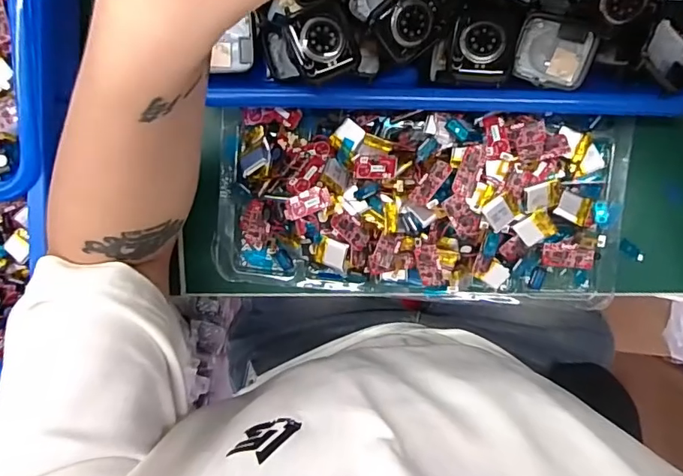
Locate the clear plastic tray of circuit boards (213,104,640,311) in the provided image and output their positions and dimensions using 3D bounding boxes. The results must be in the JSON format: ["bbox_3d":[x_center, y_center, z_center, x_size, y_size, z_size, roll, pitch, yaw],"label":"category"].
[{"bbox_3d":[0.047,-0.018,0.323,0.262,0.049,0.123,3,95,5],"label":"clear plastic tray of circuit boards"}]

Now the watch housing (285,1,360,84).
[{"bbox_3d":[-0.011,-0.112,0.285,0.034,0.011,0.041,-20,93,6],"label":"watch housing"}]

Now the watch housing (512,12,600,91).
[{"bbox_3d":[0.121,-0.105,0.287,0.042,0.013,0.036,15,96,4],"label":"watch housing"}]

